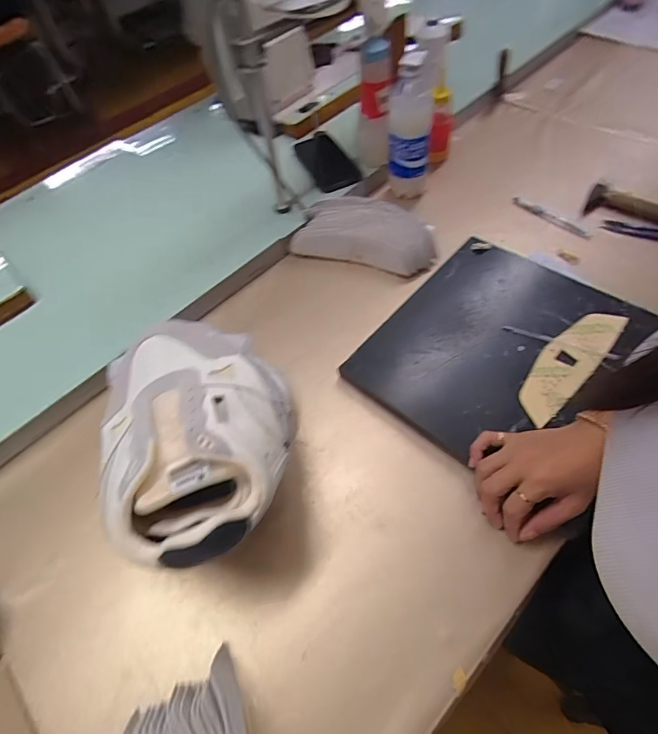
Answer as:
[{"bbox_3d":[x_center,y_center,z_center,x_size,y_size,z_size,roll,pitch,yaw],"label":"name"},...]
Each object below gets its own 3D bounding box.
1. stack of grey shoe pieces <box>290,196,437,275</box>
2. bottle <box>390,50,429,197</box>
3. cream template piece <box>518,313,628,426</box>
[{"bbox_3d":[0.056,-0.200,0.672,0.216,0.065,0.085,14,59,16],"label":"stack of grey shoe pieces"},{"bbox_3d":[0.130,-0.373,0.679,0.074,0.234,0.067,1,56,8],"label":"bottle"},{"bbox_3d":[0.281,-0.008,0.511,0.181,0.006,0.055,-41,58,-17],"label":"cream template piece"}]

